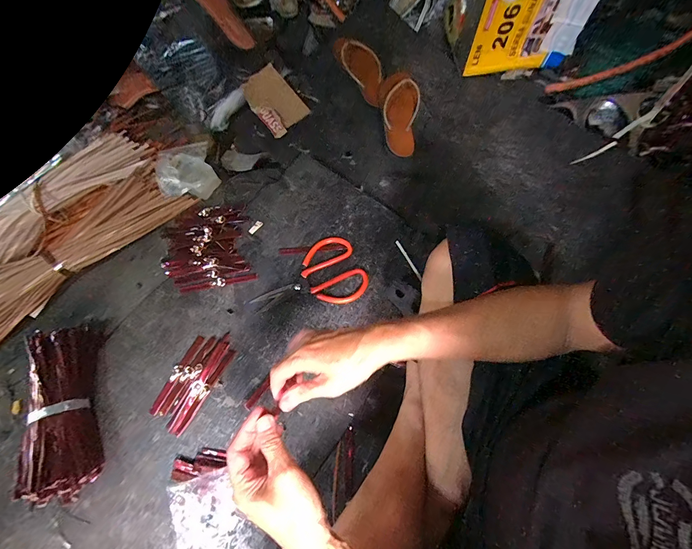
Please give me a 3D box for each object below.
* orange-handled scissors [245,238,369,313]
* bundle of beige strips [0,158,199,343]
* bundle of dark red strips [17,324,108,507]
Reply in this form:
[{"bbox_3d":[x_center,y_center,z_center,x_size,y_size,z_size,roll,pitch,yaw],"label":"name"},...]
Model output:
[{"bbox_3d":[-0.069,0.017,0.593,0.211,0.019,0.128,-25,67,-14],"label":"orange-handled scissors"},{"bbox_3d":[-0.581,-0.036,0.630,0.146,0.051,0.542,42,69,17],"label":"bundle of beige strips"},{"bbox_3d":[-0.443,0.210,0.493,0.078,0.059,0.257,-15,68,-4],"label":"bundle of dark red strips"}]

